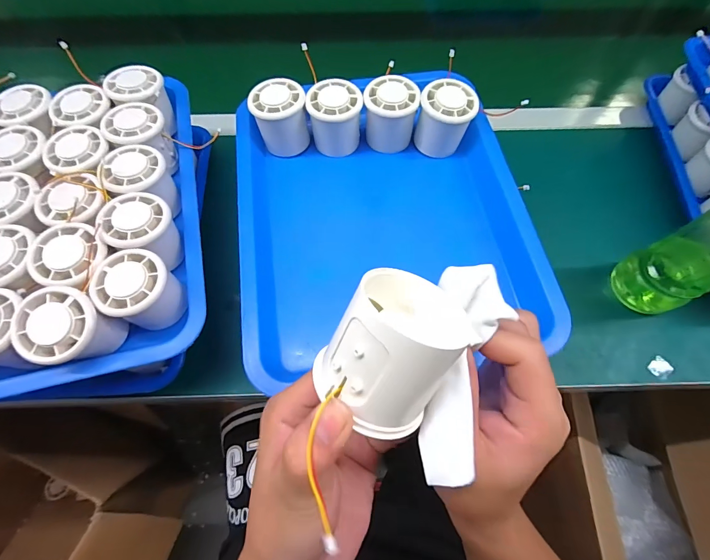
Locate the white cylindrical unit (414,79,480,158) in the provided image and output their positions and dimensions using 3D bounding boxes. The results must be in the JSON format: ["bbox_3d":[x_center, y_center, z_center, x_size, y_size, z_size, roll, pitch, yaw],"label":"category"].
[{"bbox_3d":[0.094,-0.169,0.371,0.056,0.053,0.049,16,66,7],"label":"white cylindrical unit"}]

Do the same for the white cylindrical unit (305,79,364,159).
[{"bbox_3d":[-0.021,-0.170,0.376,0.053,0.055,0.051,0,65,0],"label":"white cylindrical unit"}]

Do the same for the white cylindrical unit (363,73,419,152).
[{"bbox_3d":[0.037,-0.172,0.381,0.052,0.066,0.049,0,65,0],"label":"white cylindrical unit"}]

